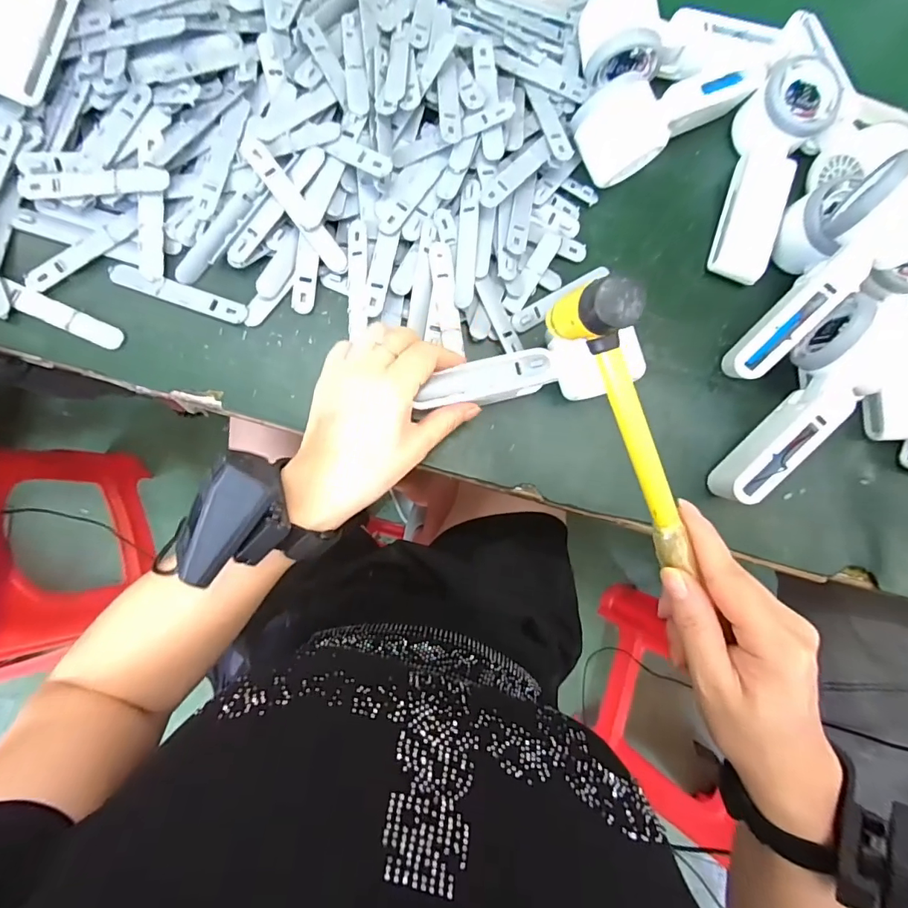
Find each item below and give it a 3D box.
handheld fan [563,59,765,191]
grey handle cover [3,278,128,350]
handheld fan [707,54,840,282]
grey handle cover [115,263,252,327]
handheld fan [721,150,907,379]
[{"bbox_3d":[0.170,-0.274,0.373,0.170,0.056,0.059,-37,88,-12],"label":"handheld fan"},{"bbox_3d":[-0.259,-0.091,0.312,0.077,0.004,0.016,24,79,-4],"label":"grey handle cover"},{"bbox_3d":[0.256,-0.228,0.390,0.060,0.037,0.174,16,94,-5],"label":"handheld fan"},{"bbox_3d":[-0.191,-0.111,0.326,0.094,0.004,0.016,19,79,-5],"label":"grey handle cover"},{"bbox_3d":[0.264,-0.126,0.343,0.059,0.057,0.165,37,109,-2],"label":"handheld fan"}]

